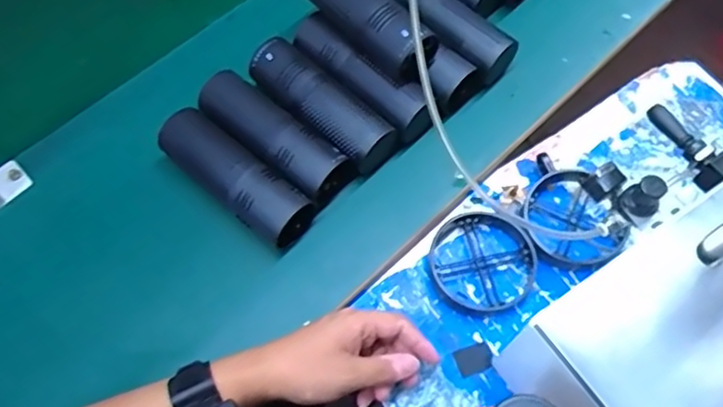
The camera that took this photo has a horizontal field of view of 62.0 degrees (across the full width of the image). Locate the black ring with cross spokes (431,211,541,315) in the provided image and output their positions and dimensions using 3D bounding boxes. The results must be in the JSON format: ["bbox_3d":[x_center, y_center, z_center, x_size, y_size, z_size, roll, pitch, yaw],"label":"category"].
[{"bbox_3d":[0.112,0.054,0.563,0.095,0.015,0.098,0,65,1],"label":"black ring with cross spokes"}]

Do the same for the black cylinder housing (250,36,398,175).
[{"bbox_3d":[-0.043,-0.096,0.604,0.161,0.049,0.057,39,71,17],"label":"black cylinder housing"}]

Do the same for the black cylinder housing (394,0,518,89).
[{"bbox_3d":[0.087,-0.193,0.646,0.063,0.048,0.165,-42,71,-17],"label":"black cylinder housing"}]

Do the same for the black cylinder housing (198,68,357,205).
[{"bbox_3d":[-0.087,-0.064,0.586,0.160,0.052,0.061,41,72,17],"label":"black cylinder housing"}]

